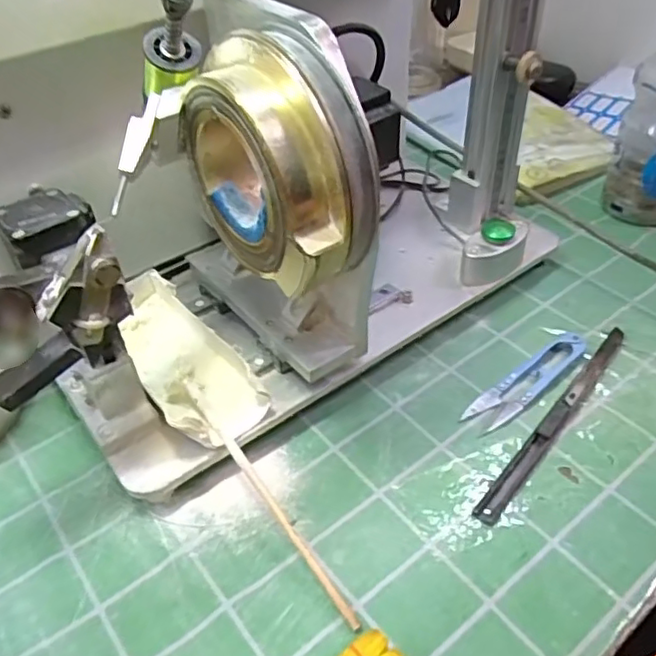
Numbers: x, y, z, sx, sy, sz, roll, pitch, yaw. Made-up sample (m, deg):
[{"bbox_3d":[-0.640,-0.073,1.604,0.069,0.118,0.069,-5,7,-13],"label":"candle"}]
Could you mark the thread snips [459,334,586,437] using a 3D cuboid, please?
[{"bbox_3d":[0.125,0.031,0.391,0.103,0.009,0.023,-30,50,-26],"label":"thread snips"}]

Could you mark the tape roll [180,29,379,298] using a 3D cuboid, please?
[{"bbox_3d":[-0.026,-0.078,0.293,0.041,0.097,0.103,-32,51,-28],"label":"tape roll"}]

